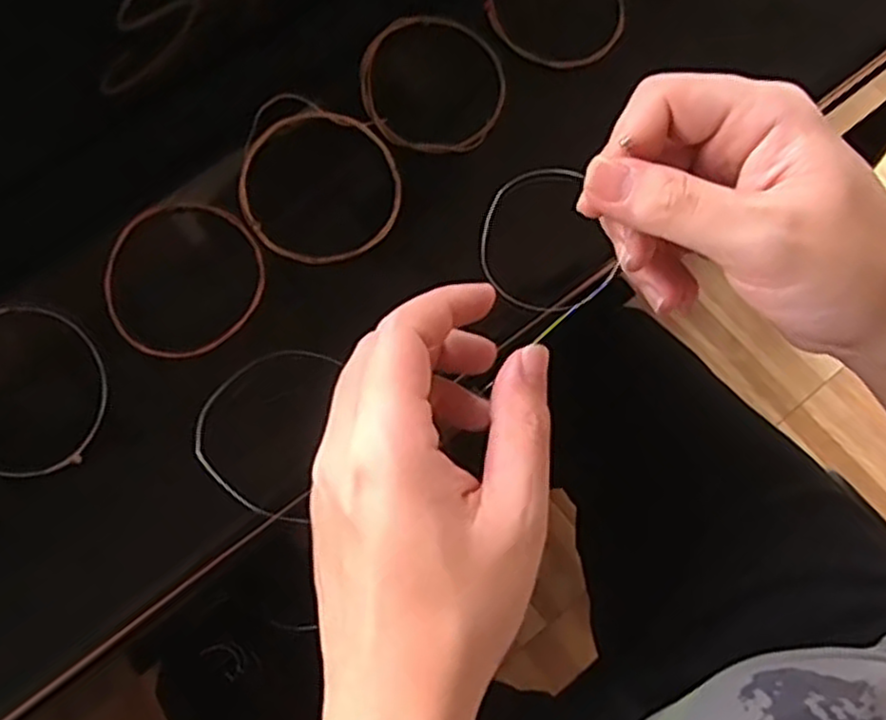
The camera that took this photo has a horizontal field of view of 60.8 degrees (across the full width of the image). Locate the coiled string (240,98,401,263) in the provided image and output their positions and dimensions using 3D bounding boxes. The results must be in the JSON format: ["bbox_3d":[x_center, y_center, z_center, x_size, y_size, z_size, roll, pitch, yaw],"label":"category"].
[{"bbox_3d":[-0.059,-0.084,0.361,0.077,0.008,0.077,0,88,-4],"label":"coiled string"}]

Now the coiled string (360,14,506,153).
[{"bbox_3d":[-0.005,-0.139,0.378,0.072,0.014,0.074,0,72,1],"label":"coiled string"}]

